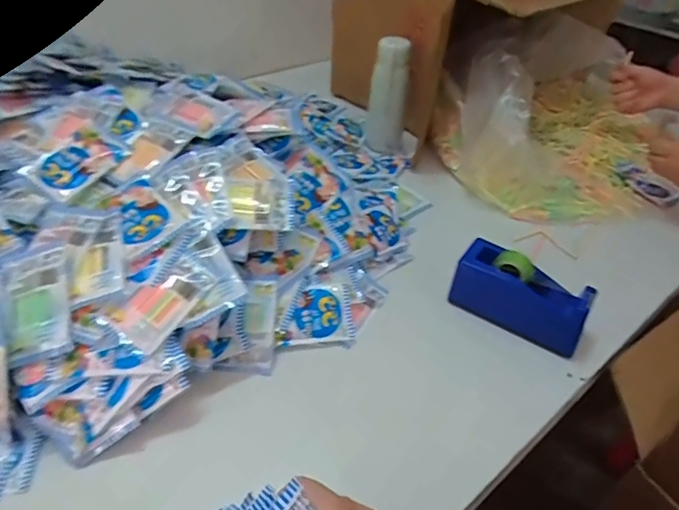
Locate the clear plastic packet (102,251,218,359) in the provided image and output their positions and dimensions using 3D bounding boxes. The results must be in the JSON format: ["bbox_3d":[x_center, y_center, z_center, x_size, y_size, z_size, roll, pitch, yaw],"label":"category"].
[{"bbox_3d":[-0.160,0.041,0.448,0.053,0.008,0.092,40,67,12],"label":"clear plastic packet"}]

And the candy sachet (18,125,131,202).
[{"bbox_3d":[-0.279,-0.101,0.522,0.064,0.007,0.092,34,62,12],"label":"candy sachet"}]

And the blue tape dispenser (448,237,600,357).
[{"bbox_3d":[0.208,0.045,0.563,0.149,0.074,0.057,27,45,24],"label":"blue tape dispenser"}]

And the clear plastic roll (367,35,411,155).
[{"bbox_3d":[0.084,-0.271,0.829,0.066,0.175,0.068,7,40,2],"label":"clear plastic roll"}]

